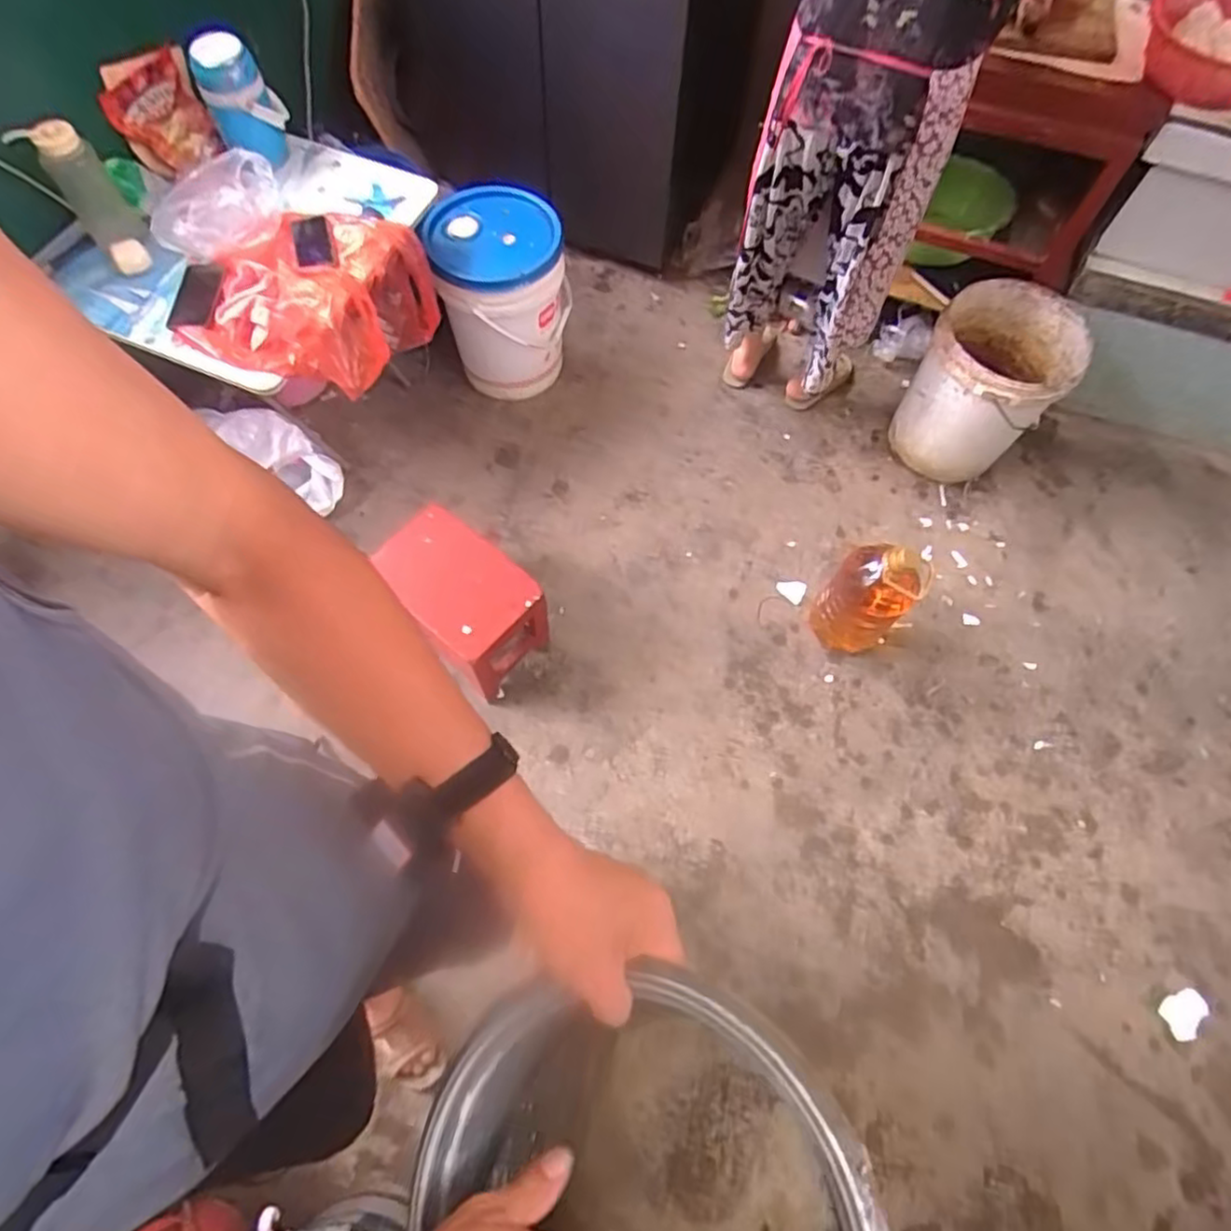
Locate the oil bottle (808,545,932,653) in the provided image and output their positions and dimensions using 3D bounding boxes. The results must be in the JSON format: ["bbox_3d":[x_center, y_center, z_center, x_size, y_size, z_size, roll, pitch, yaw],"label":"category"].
[{"bbox_3d":[0.523,-0.031,1.459,0.157,0.329,0.155,1,64,-2],"label":"oil bottle"}]

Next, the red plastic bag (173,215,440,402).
[{"bbox_3d":[-0.569,-0.589,1.348,0.323,0.229,0.390,5,64,2],"label":"red plastic bag"}]

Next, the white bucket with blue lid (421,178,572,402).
[{"bbox_3d":[-0.280,-0.771,1.741,0.313,0.399,0.361,-6,64,-3],"label":"white bucket with blue lid"}]

